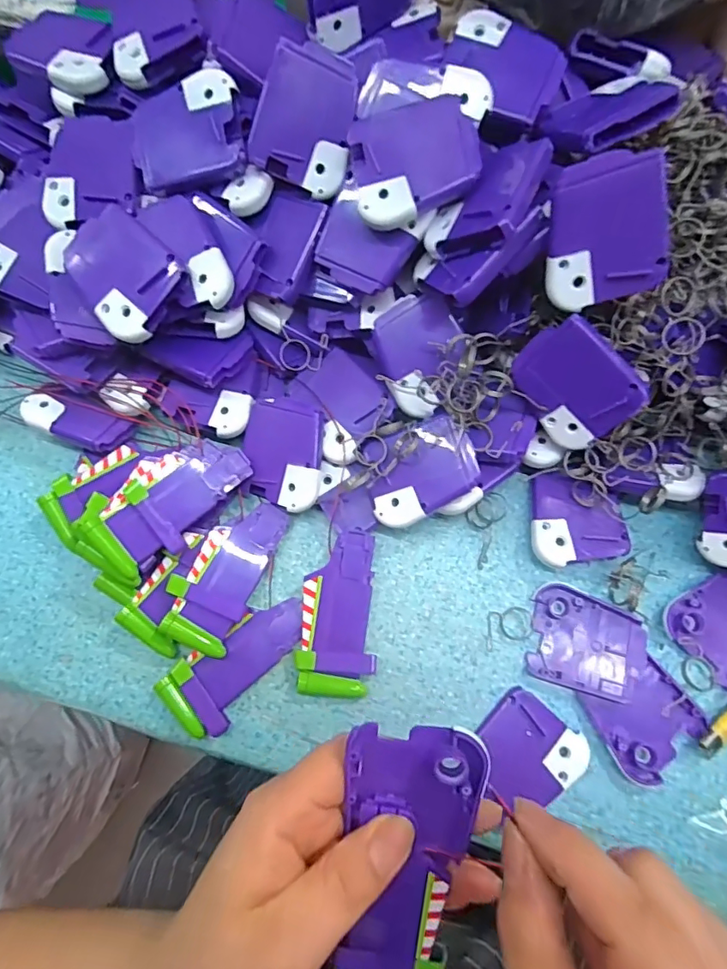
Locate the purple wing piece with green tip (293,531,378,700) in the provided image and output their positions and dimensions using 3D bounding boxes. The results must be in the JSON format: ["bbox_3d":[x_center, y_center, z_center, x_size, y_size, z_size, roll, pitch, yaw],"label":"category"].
[{"bbox_3d":[-0.014,0.073,0.292,0.040,0.017,0.088,3,76,2],"label":"purple wing piece with green tip"}]

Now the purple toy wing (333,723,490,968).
[{"bbox_3d":[0.015,0.149,0.202,0.049,0.009,0.118,9,97,3],"label":"purple toy wing"}]

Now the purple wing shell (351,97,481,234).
[{"bbox_3d":[0.026,-0.160,0.255,0.061,0.012,0.053,-11,92,5],"label":"purple wing shell"}]

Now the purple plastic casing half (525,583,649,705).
[{"bbox_3d":[0.126,0.089,0.288,0.060,0.007,0.052,16,77,5],"label":"purple plastic casing half"}]

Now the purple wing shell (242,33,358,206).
[{"bbox_3d":[-0.028,-0.189,0.266,0.050,0.005,0.061,20,107,-12],"label":"purple wing shell"}]

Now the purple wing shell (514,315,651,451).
[{"bbox_3d":[0.109,-0.051,0.269,0.061,0.053,0.007,42,39,2],"label":"purple wing shell"}]

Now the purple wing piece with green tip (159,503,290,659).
[{"bbox_3d":[-0.079,0.049,0.293,0.040,0.019,0.086,24,78,6],"label":"purple wing piece with green tip"}]

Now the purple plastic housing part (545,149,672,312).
[{"bbox_3d":[0.112,-0.116,0.237,0.052,0.004,0.061,-11,116,17],"label":"purple plastic housing part"}]

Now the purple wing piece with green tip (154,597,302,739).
[{"bbox_3d":[-0.070,0.098,0.287,0.041,0.012,0.085,44,81,10],"label":"purple wing piece with green tip"}]

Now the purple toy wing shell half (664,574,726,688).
[{"bbox_3d":[0.205,0.078,0.289,0.058,0.007,0.050,-36,78,-8],"label":"purple toy wing shell half"}]

